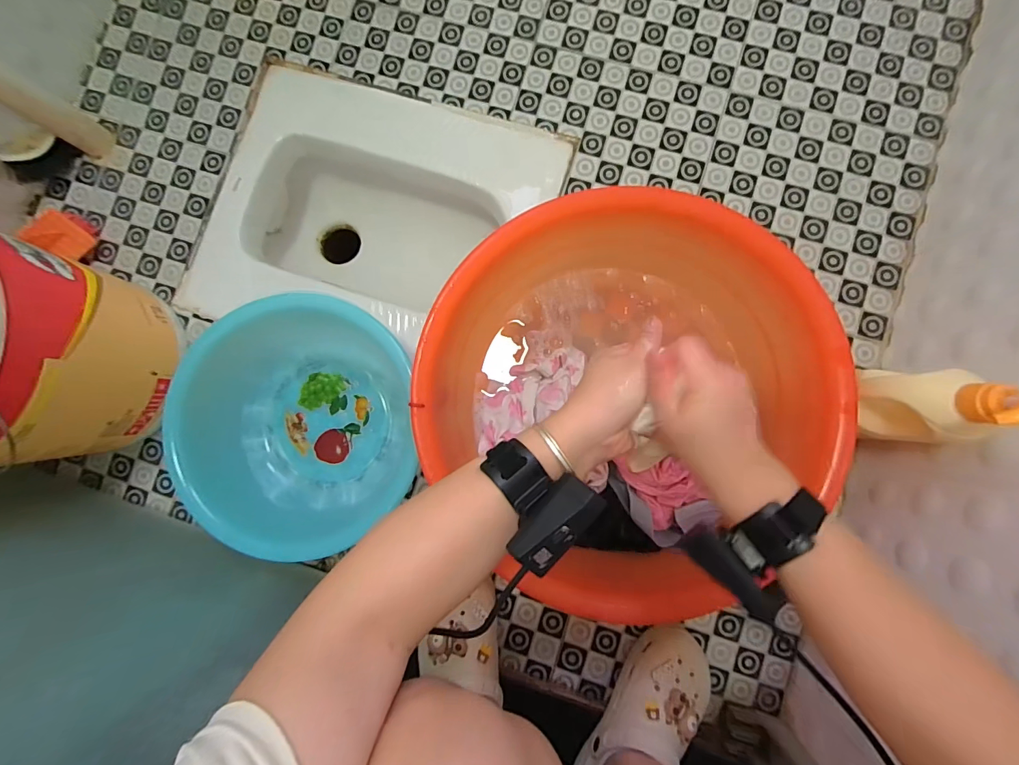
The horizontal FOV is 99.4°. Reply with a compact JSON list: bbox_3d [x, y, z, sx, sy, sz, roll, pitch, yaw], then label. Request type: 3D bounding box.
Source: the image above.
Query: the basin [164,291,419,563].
[{"bbox_3d":[-0.298,0.058,0.602,0.277,0.103,0.333,-8,86,3],"label":"basin"}]

